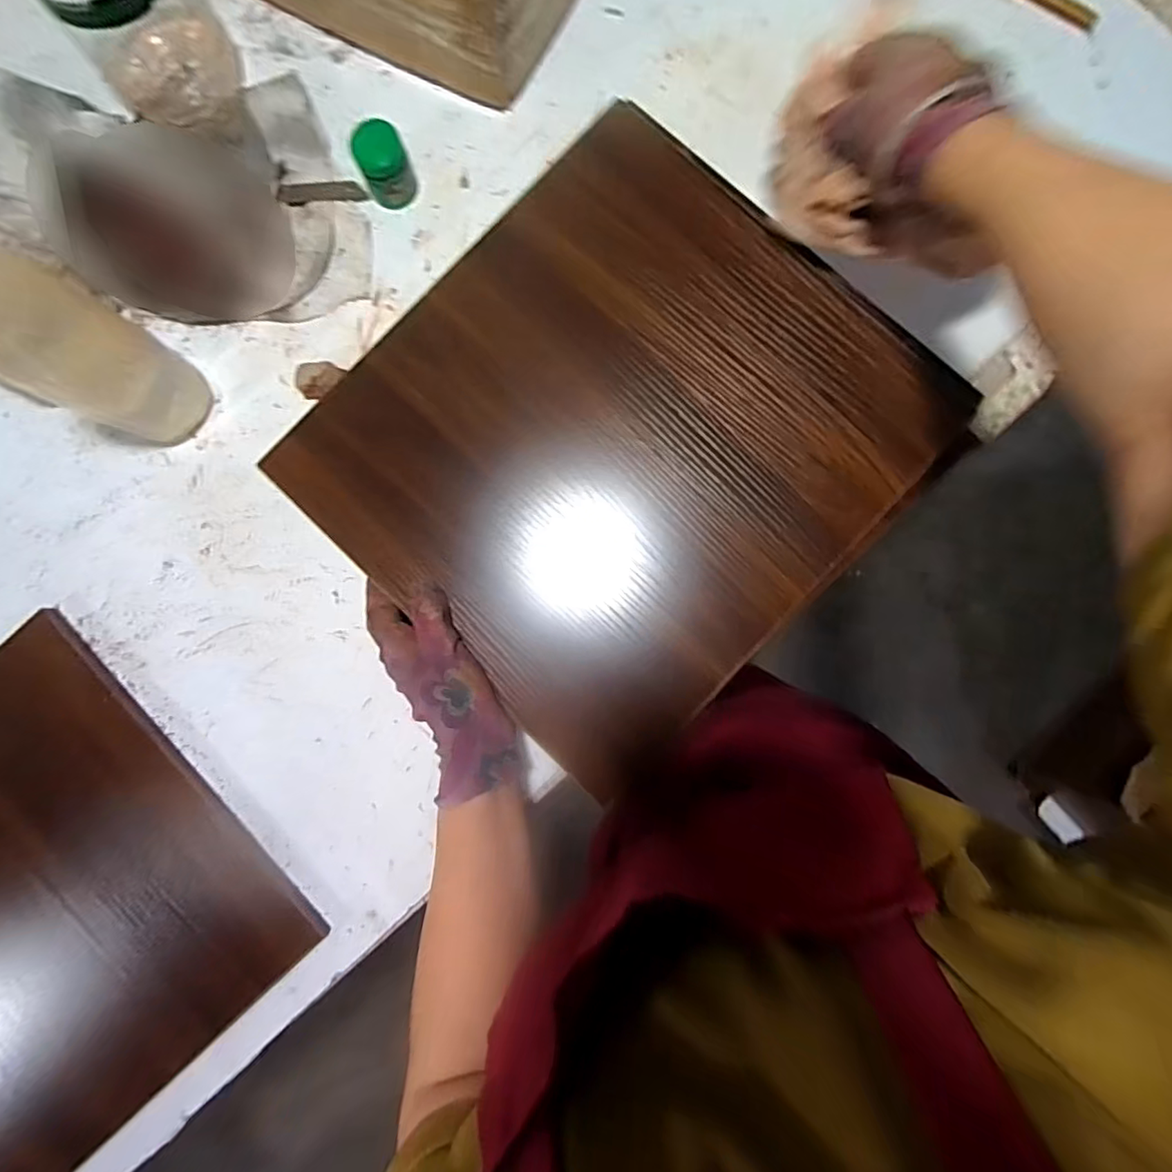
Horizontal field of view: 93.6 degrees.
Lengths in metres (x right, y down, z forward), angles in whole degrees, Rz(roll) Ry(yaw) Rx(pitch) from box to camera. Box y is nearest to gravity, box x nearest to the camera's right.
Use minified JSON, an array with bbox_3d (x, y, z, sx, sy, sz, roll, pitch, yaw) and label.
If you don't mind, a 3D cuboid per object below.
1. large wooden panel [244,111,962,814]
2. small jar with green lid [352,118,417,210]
[{"bbox_3d":[0.027,-0.102,0.390,0.341,0.016,0.377,44,89,1],"label":"large wooden panel"},{"bbox_3d":[-0.157,-0.329,0.435,0.037,0.050,0.032,-27,88,-1],"label":"small jar with green lid"}]

